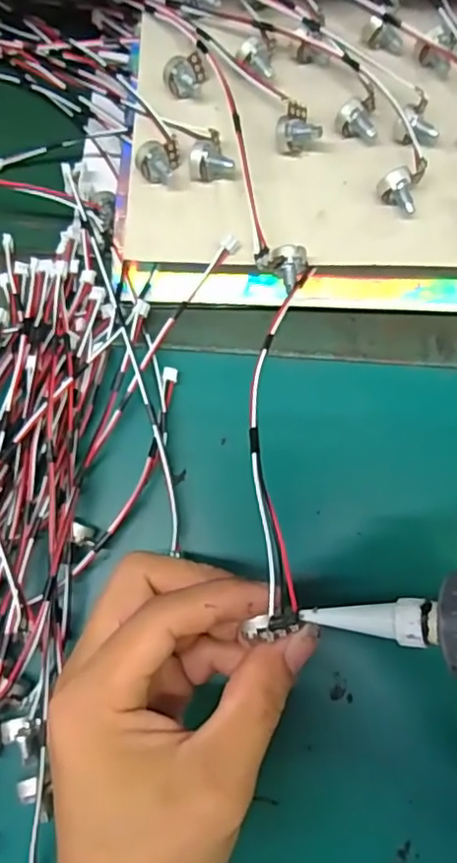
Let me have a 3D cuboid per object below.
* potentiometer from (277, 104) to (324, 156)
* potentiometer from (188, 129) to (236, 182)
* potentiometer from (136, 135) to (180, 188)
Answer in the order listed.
[{"bbox_3d":[0.033,-0.146,0.295,0.020,0.017,0.018,-3,77,-2],"label":"potentiometer"},{"bbox_3d":[-0.009,-0.133,0.293,0.022,0.016,0.019,-8,77,-3],"label":"potentiometer"},{"bbox_3d":[-0.033,-0.129,0.292,0.019,0.017,0.018,1,77,-1],"label":"potentiometer"}]

